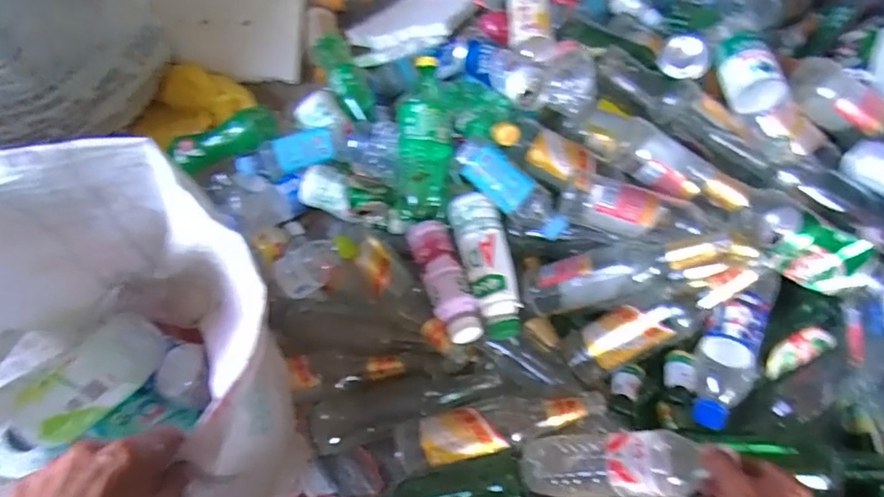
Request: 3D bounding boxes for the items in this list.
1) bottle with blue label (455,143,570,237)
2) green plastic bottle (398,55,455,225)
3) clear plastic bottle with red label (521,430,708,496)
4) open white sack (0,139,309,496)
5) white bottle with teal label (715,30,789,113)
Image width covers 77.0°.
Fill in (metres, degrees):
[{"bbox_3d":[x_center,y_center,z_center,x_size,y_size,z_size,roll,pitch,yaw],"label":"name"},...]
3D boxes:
[{"bbox_3d":[0.090,-0.075,0.756,0.170,0.072,0.055,43,67,0],"label":"bottle with blue label"},{"bbox_3d":[-0.024,-0.163,0.814,0.080,0.064,0.248,3,83,-1],"label":"green plastic bottle"},{"bbox_3d":[0.191,0.244,0.627,0.196,0.075,0.073,-18,52,39],"label":"clear plastic bottle with red label"},{"bbox_3d":[-0.345,0.128,0.534,0.367,0.348,0.326,-13,63,-9],"label":"open white sack"},{"bbox_3d":[0.406,-0.237,0.740,0.051,0.055,0.113,-11,63,-8],"label":"white bottle with teal label"}]

